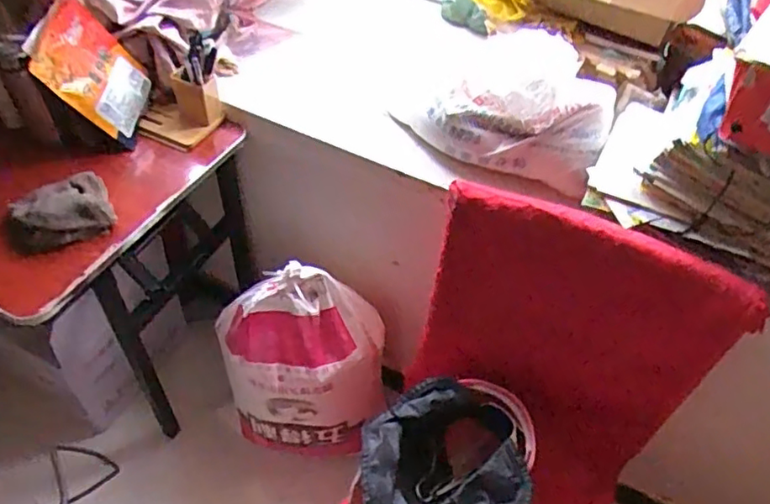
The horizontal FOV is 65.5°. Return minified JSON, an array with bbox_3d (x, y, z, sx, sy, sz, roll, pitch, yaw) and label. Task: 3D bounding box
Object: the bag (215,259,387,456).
[{"bbox_3d":[-0.164,0.255,1.268,0.324,0.456,0.191,-7,50,-11],"label":"bag"}]

